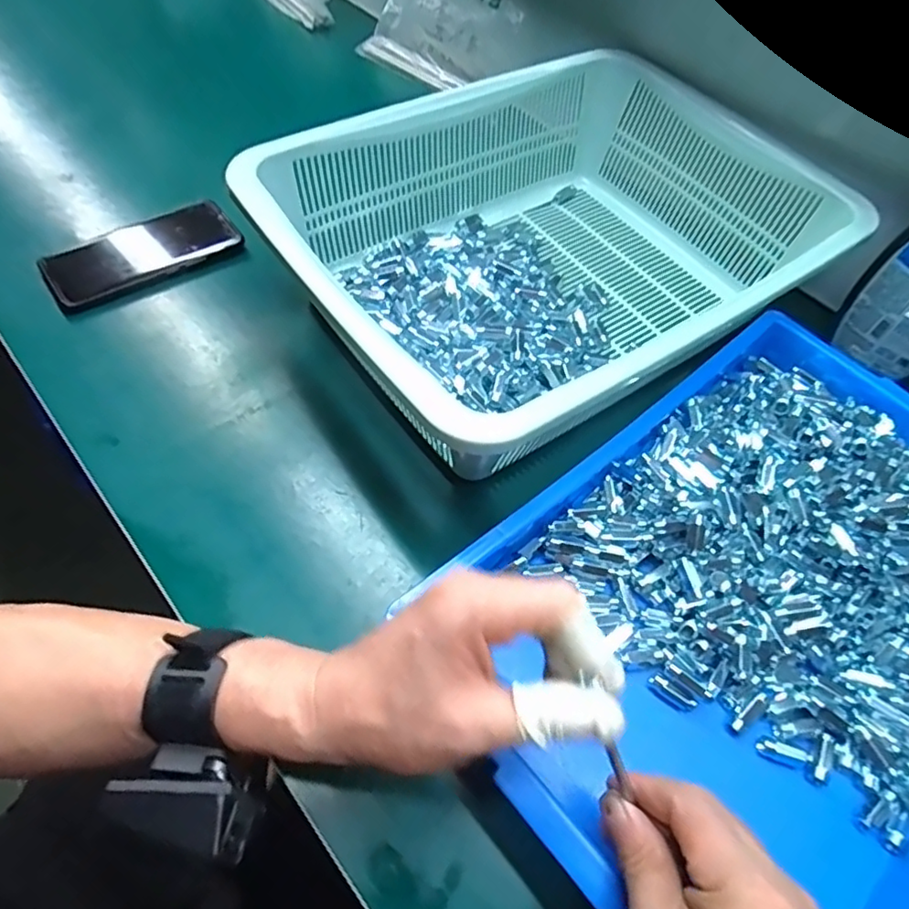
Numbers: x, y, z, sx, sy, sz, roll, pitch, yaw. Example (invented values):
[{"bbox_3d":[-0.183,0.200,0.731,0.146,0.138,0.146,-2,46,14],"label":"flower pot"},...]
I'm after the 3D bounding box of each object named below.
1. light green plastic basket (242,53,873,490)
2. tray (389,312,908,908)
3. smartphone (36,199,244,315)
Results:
[{"bbox_3d":[0.089,-0.181,0.502,0.434,0.098,0.318,-29,64,-22],"label":"light green plastic basket"},{"bbox_3d":[0.219,0.084,0.393,0.420,0.051,0.297,-35,66,-24],"label":"tray"},{"bbox_3d":[-0.284,-0.185,0.545,0.164,0.012,0.078,-29,64,-22],"label":"smartphone"}]

